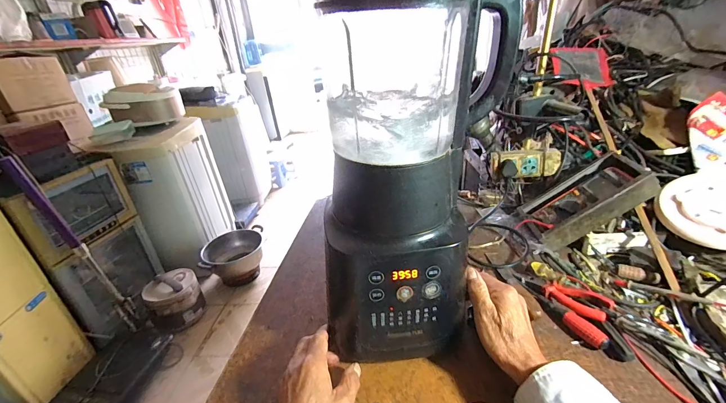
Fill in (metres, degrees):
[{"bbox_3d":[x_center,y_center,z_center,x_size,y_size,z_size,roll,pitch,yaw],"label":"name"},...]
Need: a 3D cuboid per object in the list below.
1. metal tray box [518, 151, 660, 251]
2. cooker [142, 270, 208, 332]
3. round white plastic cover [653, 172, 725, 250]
[{"bbox_3d":[0.421,-0.003,0.636,0.209,0.059,0.144,-37,25,22],"label":"metal tray box"},{"bbox_3d":[-0.892,0.462,1.554,0.227,0.213,0.203,-27,34,-35],"label":"cooker"},{"bbox_3d":[0.611,0.008,0.560,0.168,0.022,0.157,-17,45,17],"label":"round white plastic cover"}]

